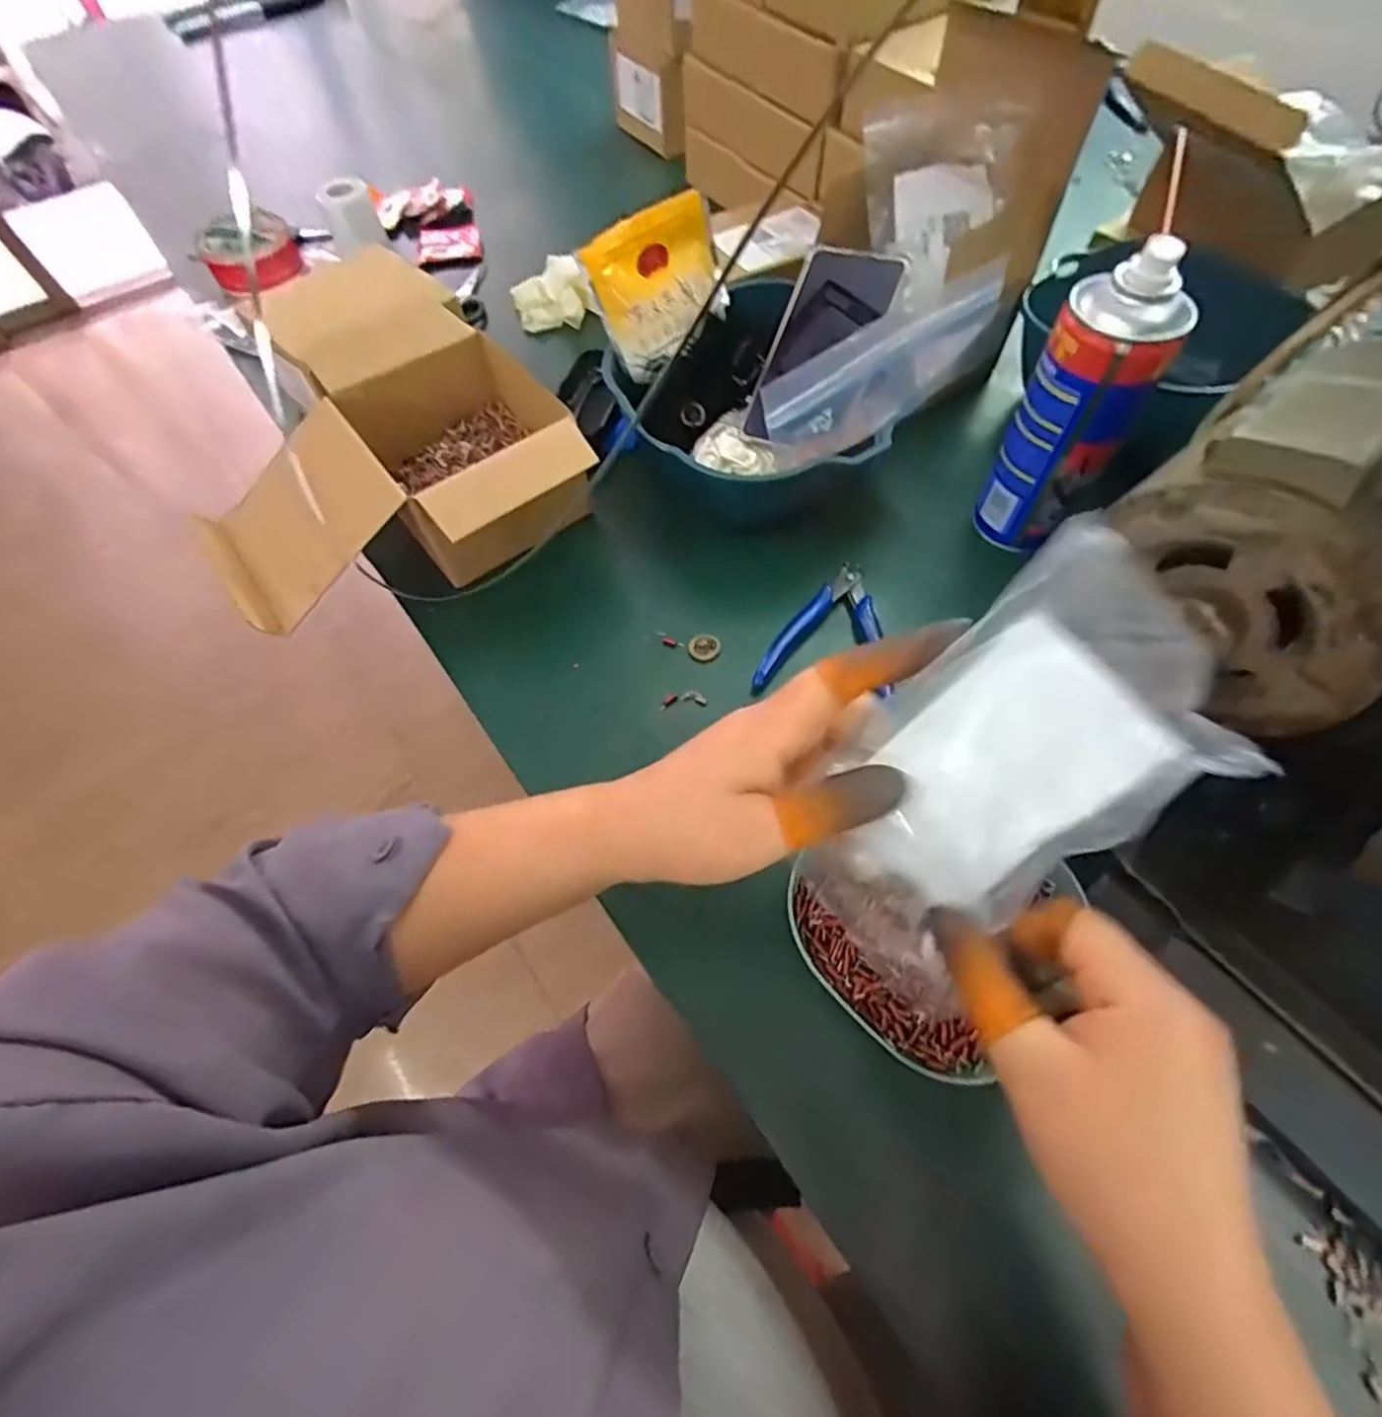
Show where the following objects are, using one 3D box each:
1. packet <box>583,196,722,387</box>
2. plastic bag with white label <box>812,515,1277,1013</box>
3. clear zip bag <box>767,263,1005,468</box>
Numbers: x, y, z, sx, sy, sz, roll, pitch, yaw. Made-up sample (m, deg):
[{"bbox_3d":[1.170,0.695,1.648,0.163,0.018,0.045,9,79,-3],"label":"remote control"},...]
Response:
[{"bbox_3d":[-0.020,-0.311,0.468,0.104,0.089,0.009,-41,38,-12],"label":"packet"},{"bbox_3d":[0.112,0.029,0.239,0.092,0.171,0.020,41,25,14],"label":"plastic bag with white label"},{"bbox_3d":[0.125,-0.209,0.399,0.183,0.086,0.017,-29,64,-13],"label":"clear zip bag"}]

